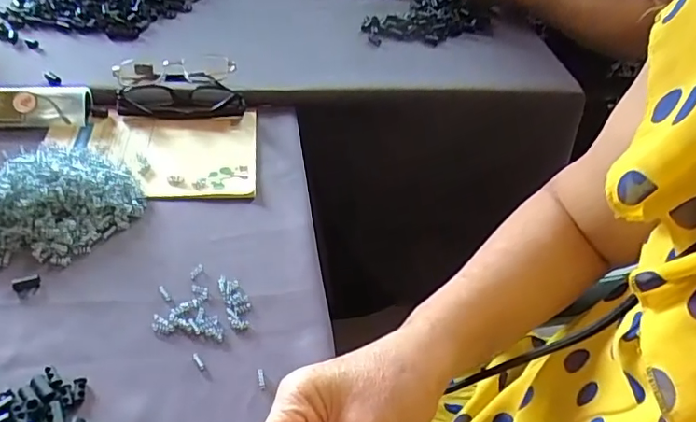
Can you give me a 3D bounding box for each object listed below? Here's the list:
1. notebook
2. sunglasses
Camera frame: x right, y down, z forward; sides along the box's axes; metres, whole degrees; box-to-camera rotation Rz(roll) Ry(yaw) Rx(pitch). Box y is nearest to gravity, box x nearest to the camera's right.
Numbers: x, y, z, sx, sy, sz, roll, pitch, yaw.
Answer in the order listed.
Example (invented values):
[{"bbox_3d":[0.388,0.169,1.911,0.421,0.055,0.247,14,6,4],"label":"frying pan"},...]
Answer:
[{"bbox_3d":[-0.173,-0.059,0.542,0.157,0.007,0.127,-1,45,-8],"label":"notebook"},{"bbox_3d":[-0.179,-0.117,0.581,0.125,0.030,0.029,-7,46,-13],"label":"sunglasses"}]

